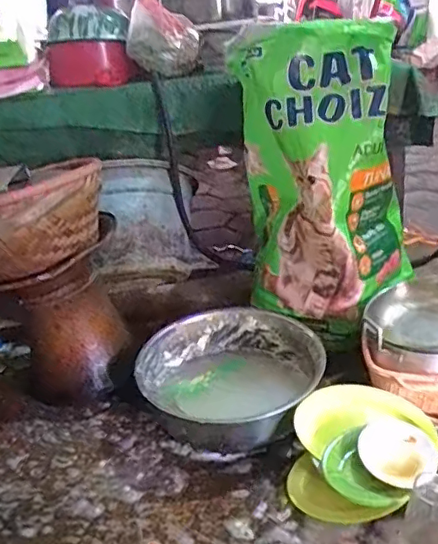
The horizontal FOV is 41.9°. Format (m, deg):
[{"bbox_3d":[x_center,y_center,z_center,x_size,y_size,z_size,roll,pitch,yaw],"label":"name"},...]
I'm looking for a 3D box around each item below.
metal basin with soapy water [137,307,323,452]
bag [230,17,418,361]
[{"bbox_3d":[0.027,0.229,1.203,0.358,0.146,0.332,-4,28,2],"label":"metal basin with soapy water"},{"bbox_3d":[0.214,-0.191,1.212,0.340,0.588,0.235,3,29,15],"label":"bag"}]

